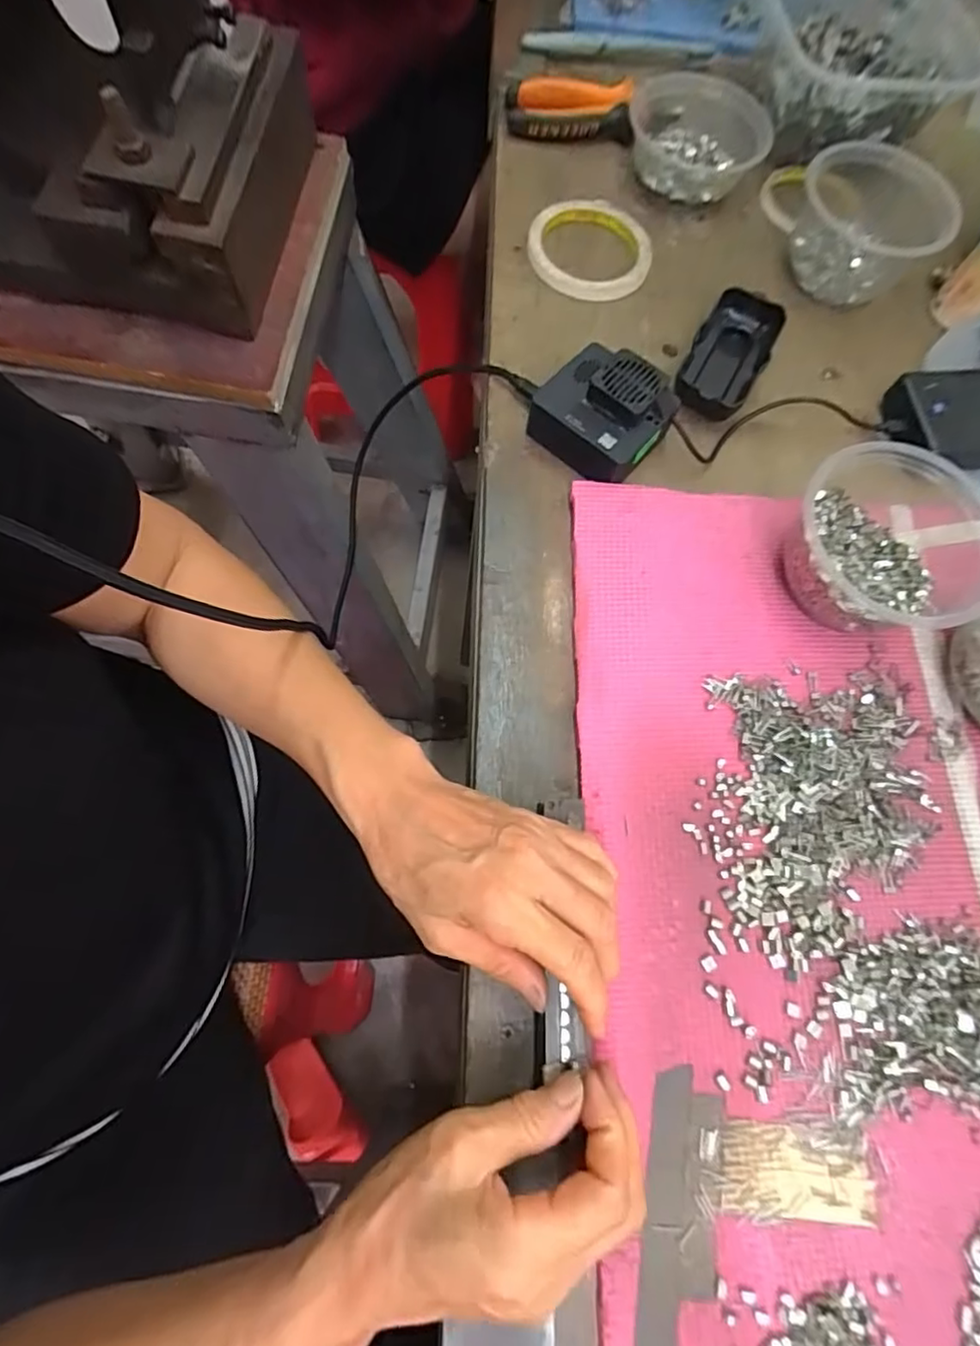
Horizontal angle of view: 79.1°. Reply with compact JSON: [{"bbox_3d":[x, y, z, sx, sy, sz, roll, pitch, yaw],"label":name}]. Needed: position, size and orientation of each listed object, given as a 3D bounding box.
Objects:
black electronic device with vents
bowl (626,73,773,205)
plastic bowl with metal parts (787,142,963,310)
[{"bbox_3d":[0.074,-0.174,0.398,0.078,0.043,0.070,38,74,10],"label":"black electronic device with vents"},{"bbox_3d":[0.169,-0.443,0.492,0.108,0.052,0.091,9,71,0],"label":"bowl"},{"bbox_3d":[0.291,-0.348,0.459,0.110,0.061,0.098,33,73,8],"label":"plastic bowl with metal parts"}]

